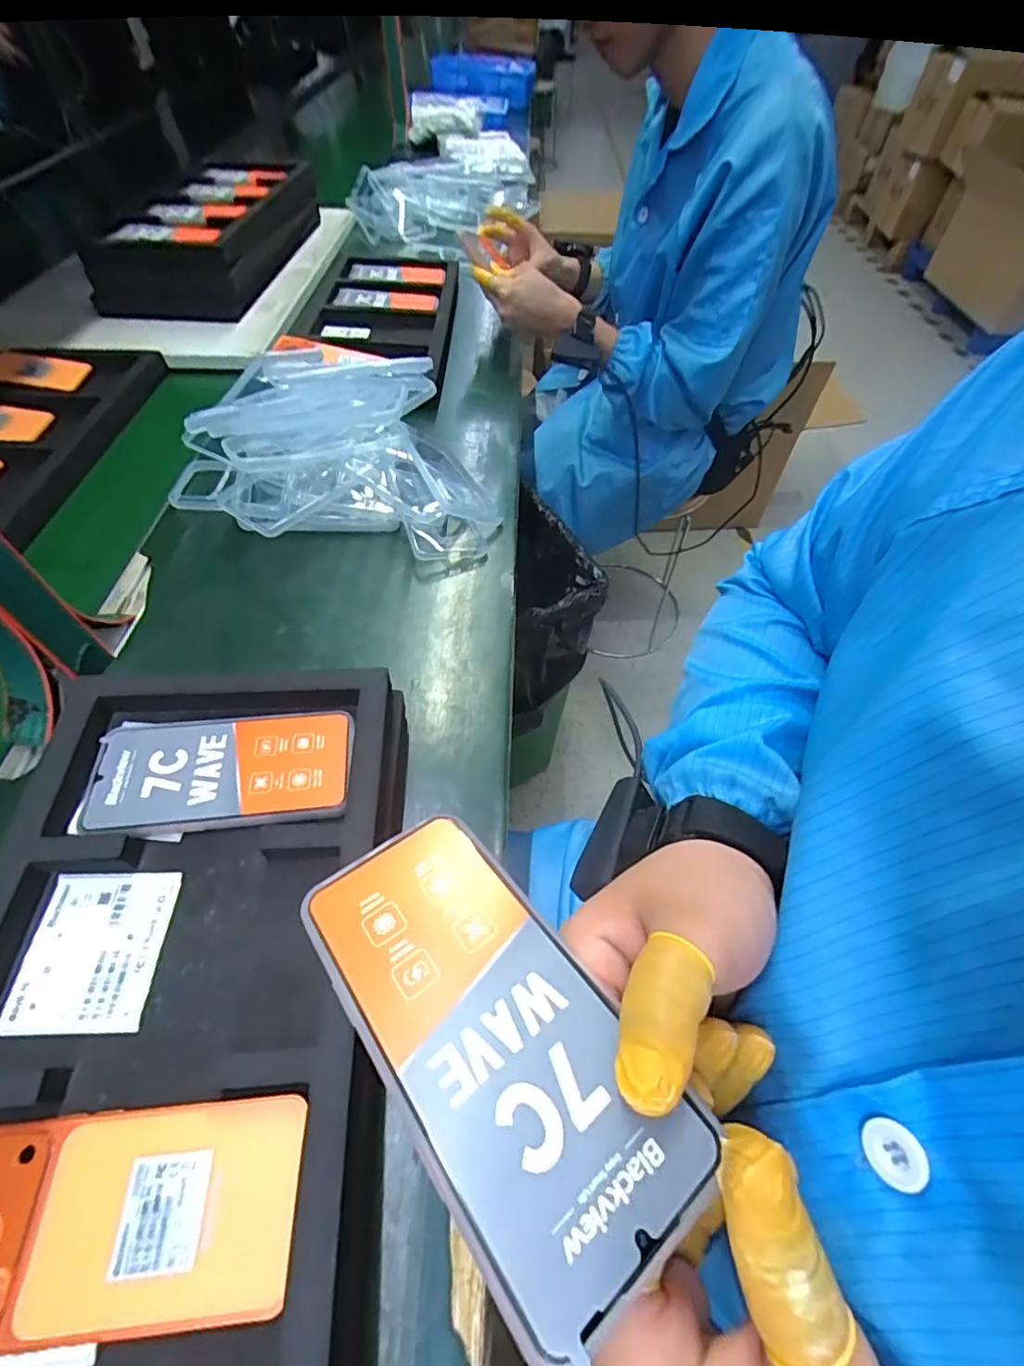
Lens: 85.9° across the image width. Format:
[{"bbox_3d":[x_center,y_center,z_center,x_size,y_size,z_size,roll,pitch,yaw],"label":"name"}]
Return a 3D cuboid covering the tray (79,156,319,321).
[{"bbox_3d":[-0.503,-0.763,0.931,0.234,0.084,0.435,1,56,3],"label":"tray"}]

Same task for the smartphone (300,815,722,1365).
[{"bbox_3d":[-0.011,0.119,0.201,0.077,0.008,0.159,-31,49,-22],"label":"smartphone"}]

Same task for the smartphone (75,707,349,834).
[{"bbox_3d":[-0.191,0.057,0.367,0.160,0.006,0.079,-4,55,-6],"label":"smartphone"}]

